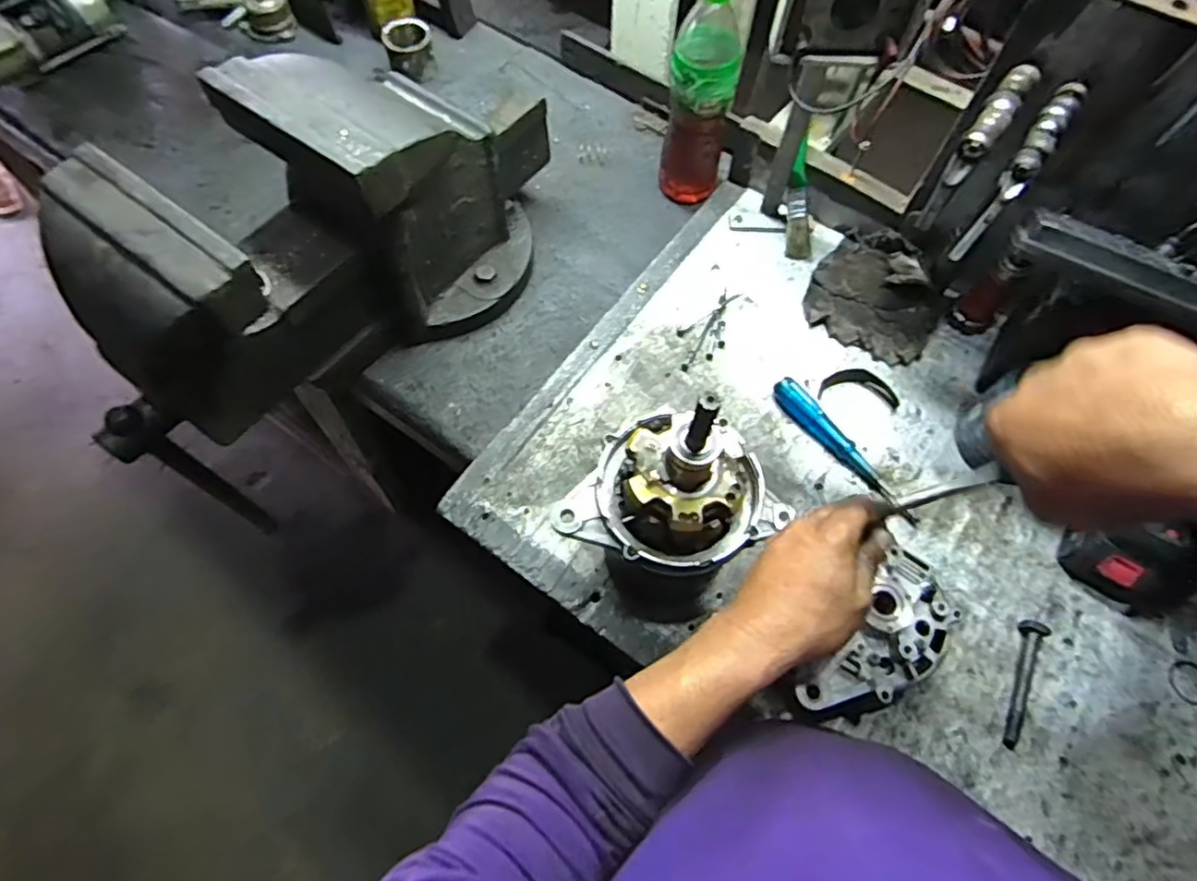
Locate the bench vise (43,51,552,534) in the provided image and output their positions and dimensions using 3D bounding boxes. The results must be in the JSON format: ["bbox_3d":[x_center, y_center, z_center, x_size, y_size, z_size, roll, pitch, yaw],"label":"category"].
[{"bbox_3d":[-0.258,-0.208,0.641,0.215,0.245,0.533,31,68,12],"label":"bench vise"}]

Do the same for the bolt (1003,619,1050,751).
[{"bbox_3d":[0.384,0.218,0.576,0.020,0.015,0.116,26,67,10],"label":"bolt"}]

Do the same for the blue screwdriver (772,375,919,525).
[{"bbox_3d":[0.260,0.006,0.668,0.025,0.023,0.191,-39,72,-18],"label":"blue screwdriver"}]

